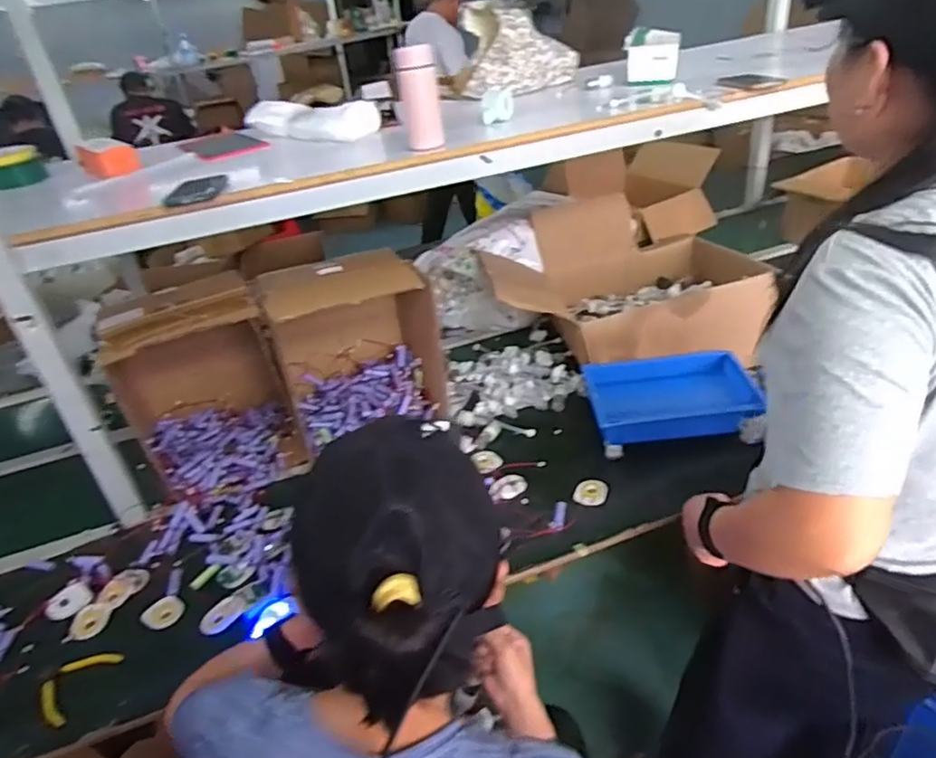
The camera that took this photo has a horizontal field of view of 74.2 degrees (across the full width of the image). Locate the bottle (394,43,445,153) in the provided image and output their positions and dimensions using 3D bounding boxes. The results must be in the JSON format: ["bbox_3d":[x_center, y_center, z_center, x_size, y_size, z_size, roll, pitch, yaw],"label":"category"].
[{"bbox_3d":[-0.080,-0.474,1.048,0.064,0.156,0.064,-8,32,-1],"label":"bottle"}]

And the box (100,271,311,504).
[{"bbox_3d":[-0.509,0.020,1.186,0.283,0.318,0.294,-22,35,-22],"label":"box"}]

